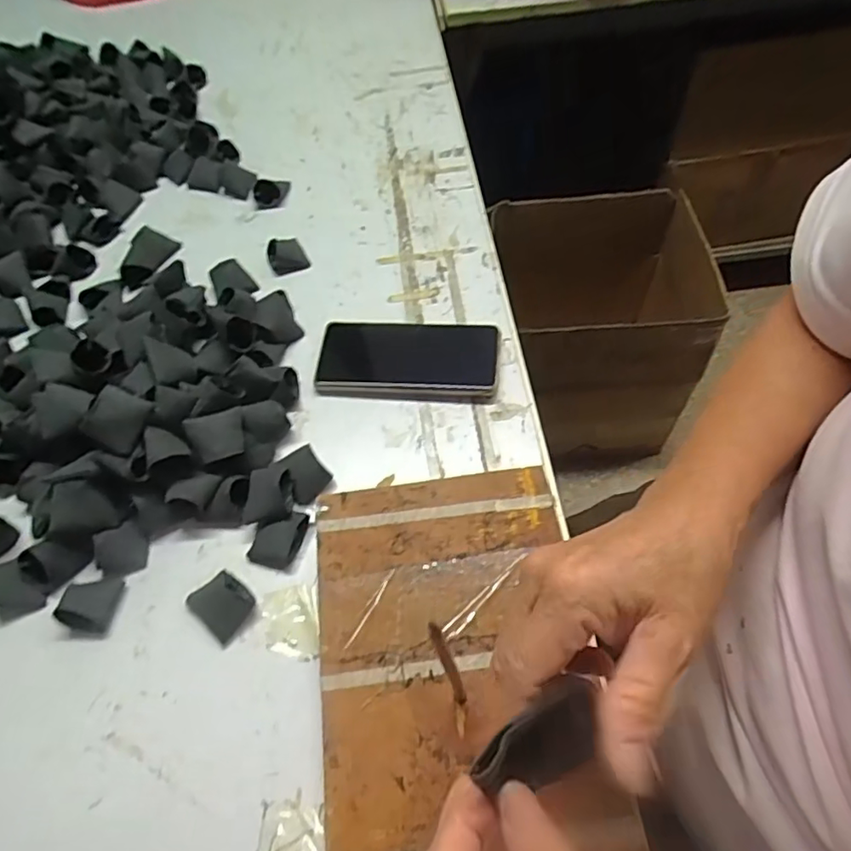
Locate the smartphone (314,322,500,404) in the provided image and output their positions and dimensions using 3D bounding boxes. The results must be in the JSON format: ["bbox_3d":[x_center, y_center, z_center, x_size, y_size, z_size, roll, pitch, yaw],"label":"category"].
[{"bbox_3d":[-0.017,-0.061,0.517,0.160,0.015,0.081,3,59,6],"label":"smartphone"}]

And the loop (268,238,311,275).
[{"bbox_3d":[-0.146,-0.179,0.596,0.038,0.013,0.043,-23,60,-9],"label":"loop"}]

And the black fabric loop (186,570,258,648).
[{"bbox_3d":[-0.146,0.128,0.411,0.042,0.011,0.036,35,67,22],"label":"black fabric loop"}]

